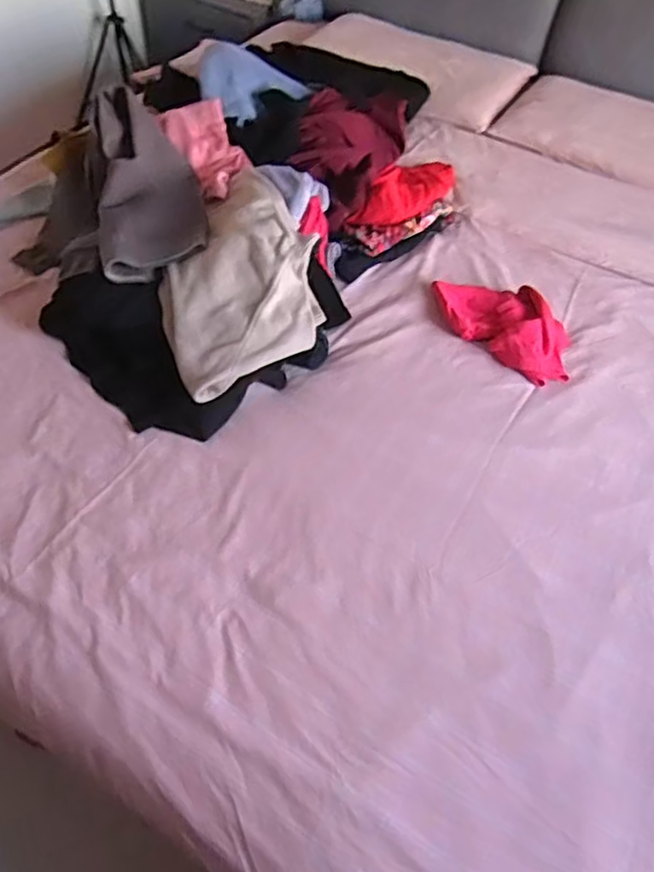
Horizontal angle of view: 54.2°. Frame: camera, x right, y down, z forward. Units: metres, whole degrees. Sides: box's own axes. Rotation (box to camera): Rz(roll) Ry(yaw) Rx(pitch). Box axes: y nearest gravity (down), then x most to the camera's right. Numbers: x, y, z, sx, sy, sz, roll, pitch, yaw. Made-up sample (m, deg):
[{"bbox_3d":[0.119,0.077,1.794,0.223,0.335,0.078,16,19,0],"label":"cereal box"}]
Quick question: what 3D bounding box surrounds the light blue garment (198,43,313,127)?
[{"bbox_3d":[-0.230,-0.886,1.578,0.296,0.062,0.258,36,59,20],"label":"light blue garment"}]

